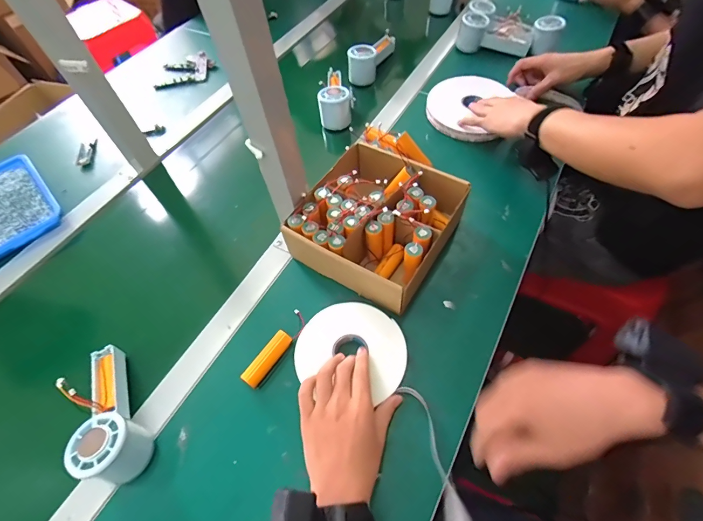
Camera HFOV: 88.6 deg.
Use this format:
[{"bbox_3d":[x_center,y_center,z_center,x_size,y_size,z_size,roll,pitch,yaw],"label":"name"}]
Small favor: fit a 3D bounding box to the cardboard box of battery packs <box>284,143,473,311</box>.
[{"bbox_3d":[0.037,-0.055,0.497,0.183,0.080,0.192,28,65,17],"label":"cardboard box of battery packs"}]

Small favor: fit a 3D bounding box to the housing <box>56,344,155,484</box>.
[{"bbox_3d":[-0.270,0.159,0.389,0.052,0.068,0.152,-29,63,-14],"label":"housing"}]

